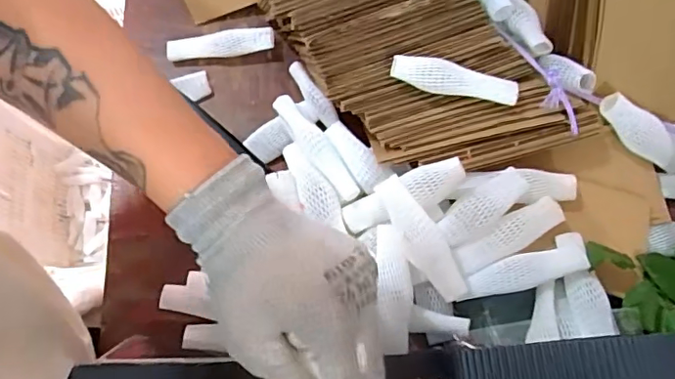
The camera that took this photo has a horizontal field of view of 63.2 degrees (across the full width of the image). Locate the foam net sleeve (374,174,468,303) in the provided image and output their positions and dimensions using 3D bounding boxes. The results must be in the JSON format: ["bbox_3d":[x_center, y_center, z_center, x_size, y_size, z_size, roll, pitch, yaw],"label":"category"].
[{"bbox_3d":[0.056,0.035,0.368,0.023,0.021,0.093,-33,92,-9],"label":"foam net sleeve"}]

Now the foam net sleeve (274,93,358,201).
[{"bbox_3d":[-0.015,-0.032,0.401,0.019,0.009,0.091,-35,76,-10],"label":"foam net sleeve"}]

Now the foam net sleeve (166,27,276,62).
[{"bbox_3d":[-0.101,-0.126,0.470,0.091,0.016,0.024,-2,73,0],"label":"foam net sleeve"}]

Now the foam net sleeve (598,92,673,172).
[{"bbox_3d":[0.229,-0.043,0.413,0.083,0.019,0.025,34,74,-20],"label":"foam net sleeve"}]

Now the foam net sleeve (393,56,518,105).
[{"bbox_3d":[0.083,-0.077,0.394,0.090,0.020,0.021,13,74,4],"label":"foam net sleeve"}]

